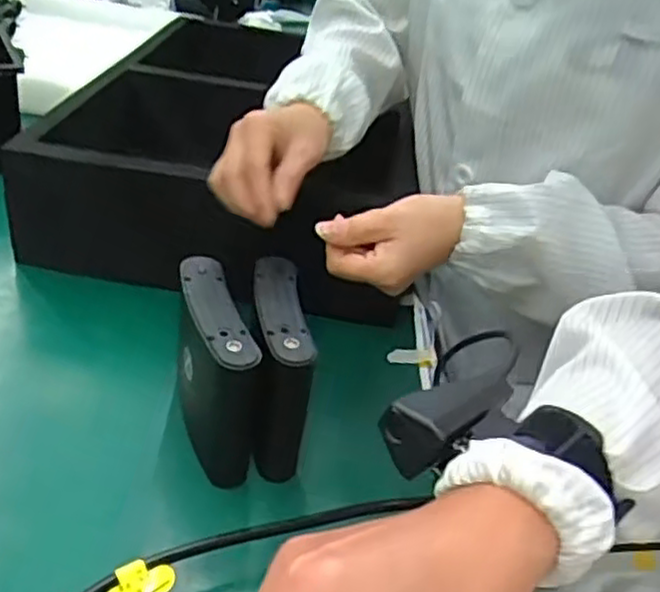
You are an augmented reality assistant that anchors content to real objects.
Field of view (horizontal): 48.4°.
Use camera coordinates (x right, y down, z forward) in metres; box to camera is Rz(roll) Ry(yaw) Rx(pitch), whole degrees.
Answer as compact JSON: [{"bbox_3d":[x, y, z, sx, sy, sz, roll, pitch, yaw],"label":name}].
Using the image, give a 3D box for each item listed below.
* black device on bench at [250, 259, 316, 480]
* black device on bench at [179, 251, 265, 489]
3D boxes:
[{"bbox_3d":[-0.037,0.052,0.517,0.039,0.108,0.127,4,31,-7],"label":"black device on bench"},{"bbox_3d":[-0.079,0.061,0.508,0.045,0.115,0.143,-2,32,-15],"label":"black device on bench"}]

